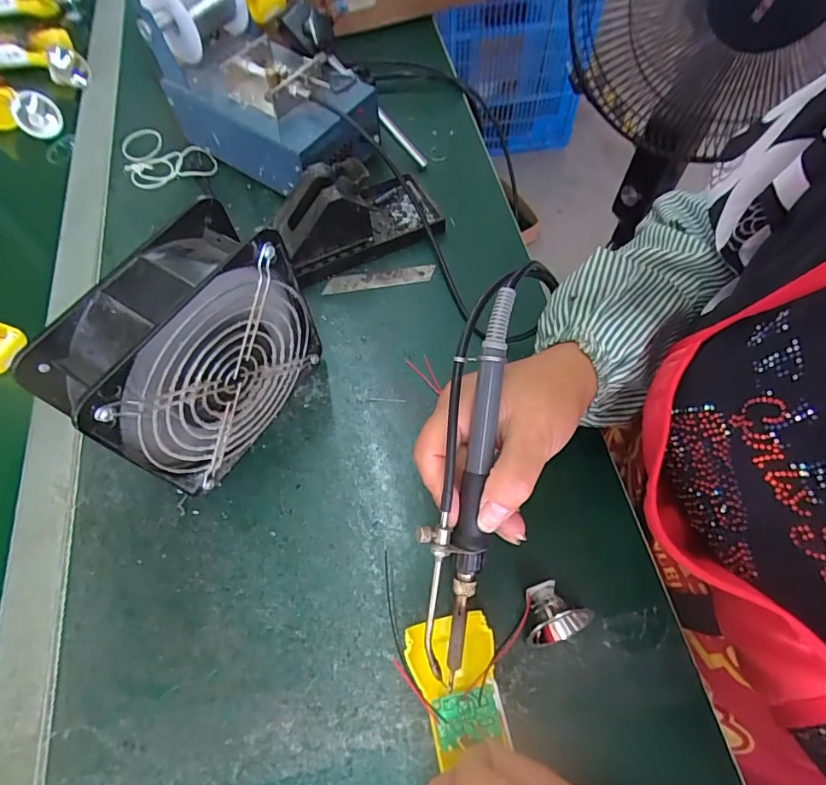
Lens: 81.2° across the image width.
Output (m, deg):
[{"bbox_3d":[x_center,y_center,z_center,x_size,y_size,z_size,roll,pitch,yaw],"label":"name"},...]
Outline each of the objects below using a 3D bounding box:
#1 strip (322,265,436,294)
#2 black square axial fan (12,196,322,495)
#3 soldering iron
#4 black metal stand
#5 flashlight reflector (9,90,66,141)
[{"bbox_3d":[-0.031,-0.104,0.443,0.100,0.006,0.017,-8,64,-1],"label":"strip"},{"bbox_3d":[-0.134,-0.020,0.319,0.056,0.153,0.144,30,69,16],"label":"black square axial fan"},{"bbox_3d":[0.032,0.039,0.244,0.039,0.015,0.211,10,91,8],"label":"soldering iron"},{"bbox_3d":[-0.056,-0.169,0.436,0.155,0.068,0.076,-24,65,-9],"label":"black metal stand"},{"bbox_3d":[-0.424,-0.313,0.544,0.045,0.046,0.017,-29,25,-29],"label":"flashlight reflector"}]

